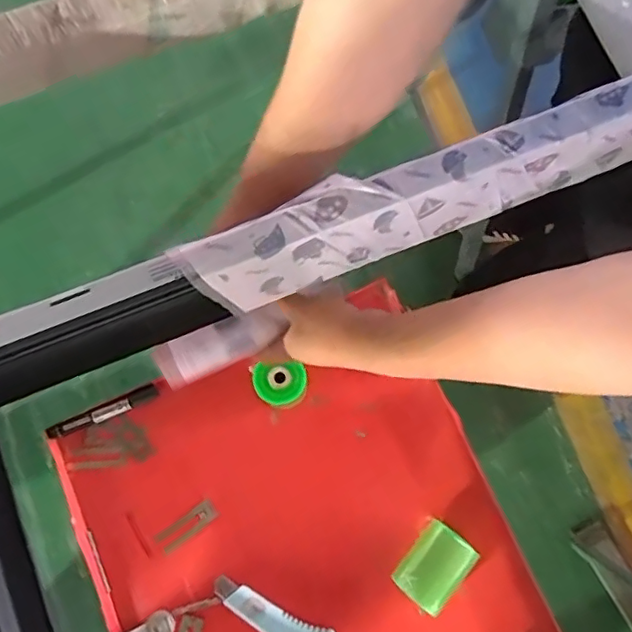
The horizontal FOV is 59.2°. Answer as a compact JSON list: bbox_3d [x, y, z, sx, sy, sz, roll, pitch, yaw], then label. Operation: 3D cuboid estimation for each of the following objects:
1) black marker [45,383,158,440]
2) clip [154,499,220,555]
[{"bbox_3d":[-0.267,0.121,0.696,0.140,0.013,0.020,-24,79,-5],"label":"black marker"},{"bbox_3d":[-0.156,0.255,0.676,0.074,0.007,0.026,-35,80,-7],"label":"clip"}]

